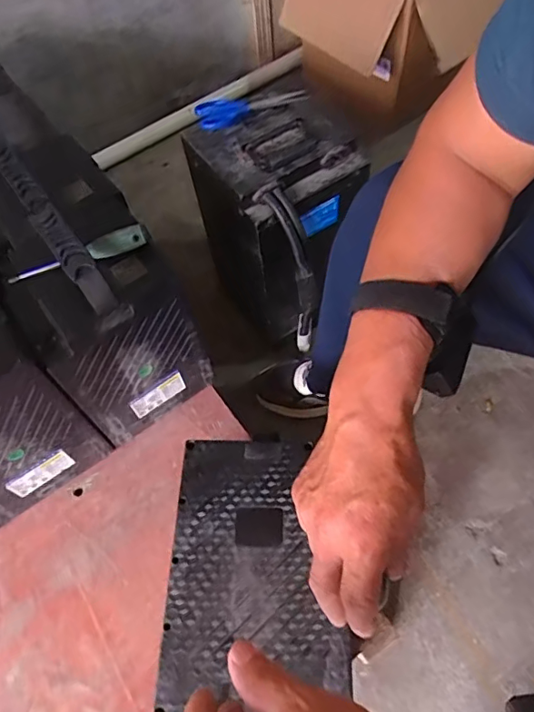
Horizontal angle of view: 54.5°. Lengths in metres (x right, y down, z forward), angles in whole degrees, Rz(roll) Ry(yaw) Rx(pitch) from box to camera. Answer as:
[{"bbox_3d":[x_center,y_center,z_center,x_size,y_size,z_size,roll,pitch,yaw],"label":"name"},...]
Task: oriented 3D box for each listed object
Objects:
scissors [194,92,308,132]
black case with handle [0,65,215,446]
[{"bbox_3d":[-0.024,-0.362,0.741,0.159,0.014,0.055,-26,61,-10],"label":"scissors"},{"bbox_3d":[-0.329,-0.188,0.777,0.177,0.300,0.590,-33,63,-14],"label":"black case with handle"}]

